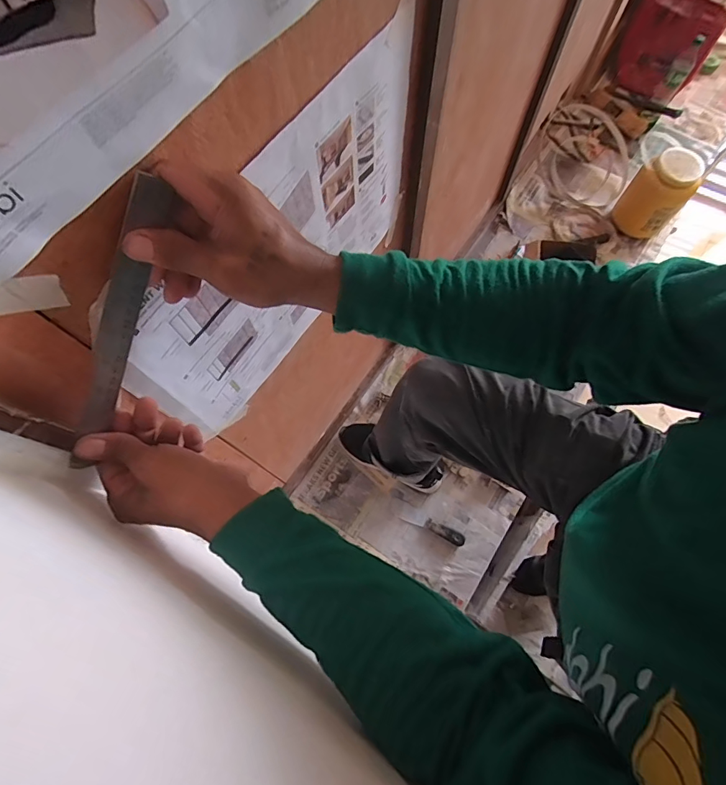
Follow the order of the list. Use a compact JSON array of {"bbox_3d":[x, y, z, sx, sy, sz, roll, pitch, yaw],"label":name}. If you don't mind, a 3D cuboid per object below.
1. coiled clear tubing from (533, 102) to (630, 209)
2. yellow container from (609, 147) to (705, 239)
[{"bbox_3d":[0.744,-0.789,1.410,0.318,0.182,0.326,-1,70,1],"label":"coiled clear tubing"},{"bbox_3d":[0.832,-0.551,1.234,0.153,0.236,0.149,41,76,15],"label":"yellow container"}]

